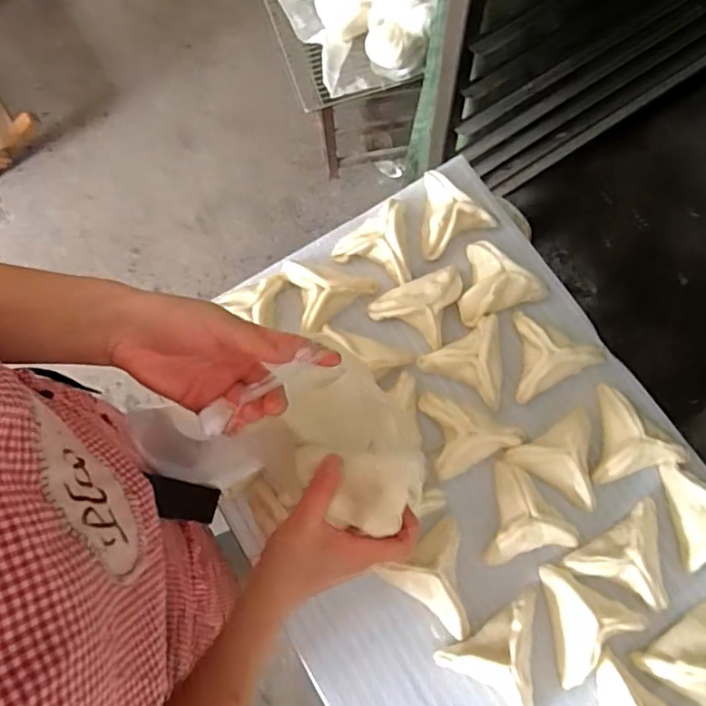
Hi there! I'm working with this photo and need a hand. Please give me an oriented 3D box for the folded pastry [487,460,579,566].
[{"bbox_3d":[0.184,0.171,0.637,0.096,0.033,0.101,-15,76,-2],"label":"folded pastry"}]

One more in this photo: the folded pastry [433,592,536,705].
[{"bbox_3d":[0.138,0.306,0.593,0.094,0.040,0.114,8,76,4],"label":"folded pastry"}]

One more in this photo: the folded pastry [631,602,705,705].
[{"bbox_3d":[0.363,0.324,0.588,0.113,0.041,0.100,-31,77,-6],"label":"folded pastry"}]

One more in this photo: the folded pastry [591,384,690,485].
[{"bbox_3d":[0.307,0.084,0.649,0.096,0.033,0.101,-15,76,-2],"label":"folded pastry"}]

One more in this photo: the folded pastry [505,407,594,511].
[{"bbox_3d":[0.241,0.127,0.646,0.105,0.031,0.093,-28,76,-6],"label":"folded pastry"}]

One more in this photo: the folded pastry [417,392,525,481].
[{"bbox_3d":[0.135,0.085,0.662,0.099,0.034,0.094,-13,75,-2],"label":"folded pastry"}]

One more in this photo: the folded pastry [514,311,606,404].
[{"bbox_3d":[0.244,-0.001,0.677,0.103,0.037,0.110,0,75,2],"label":"folded pastry"}]

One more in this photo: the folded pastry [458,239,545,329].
[{"bbox_3d":[0.171,-0.099,0.707,0.110,0.037,0.101,-22,76,-4],"label":"folded pastry"}]

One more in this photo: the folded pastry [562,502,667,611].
[{"bbox_3d":[0.281,0.208,0.618,0.093,0.032,0.103,6,76,3],"label":"folded pastry"}]

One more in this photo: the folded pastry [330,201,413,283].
[{"bbox_3d":[0.020,-0.136,0.724,0.095,0.041,0.106,-5,75,0],"label":"folded pastry"}]

